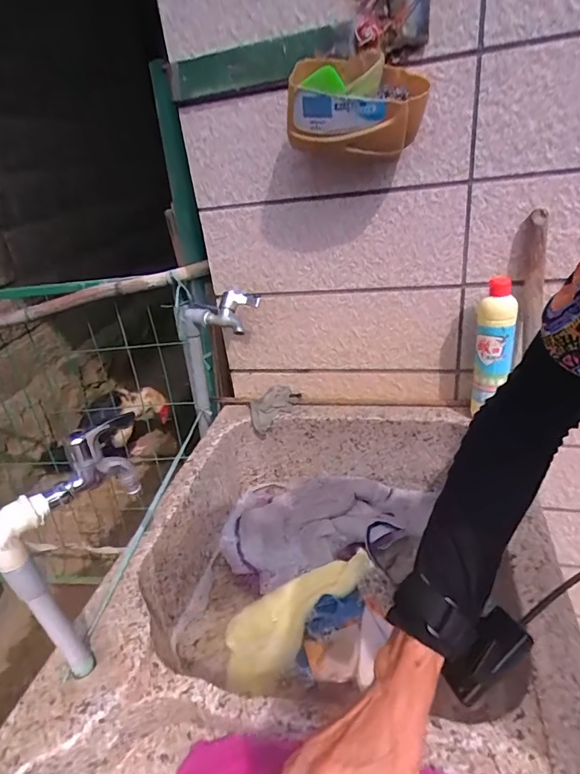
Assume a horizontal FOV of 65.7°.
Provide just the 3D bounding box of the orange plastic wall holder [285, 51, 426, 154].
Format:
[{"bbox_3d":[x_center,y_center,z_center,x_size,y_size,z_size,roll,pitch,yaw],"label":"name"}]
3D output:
[{"bbox_3d":[0.084,-0.367,0.582,0.169,0.113,0.091,4,30,19],"label":"orange plastic wall holder"}]

